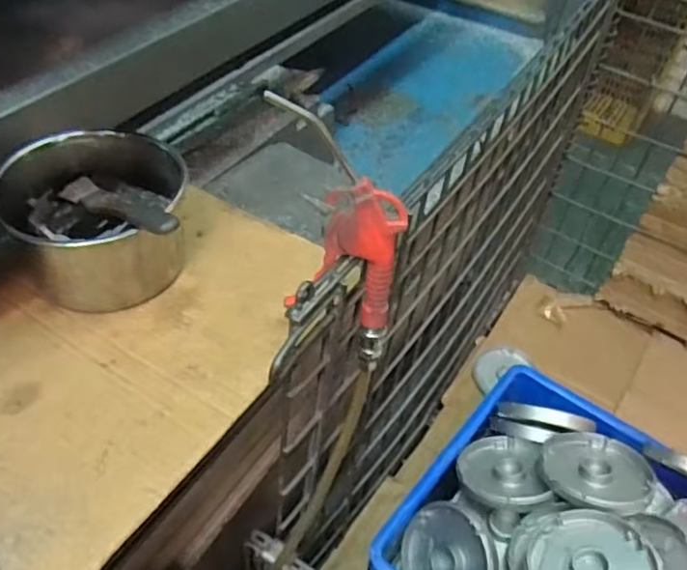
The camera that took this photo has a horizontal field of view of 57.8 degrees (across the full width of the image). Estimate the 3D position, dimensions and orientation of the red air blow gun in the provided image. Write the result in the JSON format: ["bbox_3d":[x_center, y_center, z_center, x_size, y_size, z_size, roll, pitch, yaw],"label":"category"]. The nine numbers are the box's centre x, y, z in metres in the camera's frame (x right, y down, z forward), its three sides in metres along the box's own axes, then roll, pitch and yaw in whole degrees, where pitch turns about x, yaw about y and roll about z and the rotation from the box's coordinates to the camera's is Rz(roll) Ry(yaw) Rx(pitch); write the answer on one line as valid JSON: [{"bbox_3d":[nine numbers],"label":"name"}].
[{"bbox_3d":[-0.002,-0.025,0.470,0.091,0.215,0.069,-9,48,-13],"label":"red air blow gun"}]

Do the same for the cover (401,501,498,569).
[{"bbox_3d":[0.132,0.338,0.780,0.143,0.022,0.116,15,81,51],"label":"cover"}]

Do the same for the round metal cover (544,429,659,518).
[{"bbox_3d":[0.327,0.246,0.811,0.136,0.030,0.135,1,26,-1],"label":"round metal cover"}]

